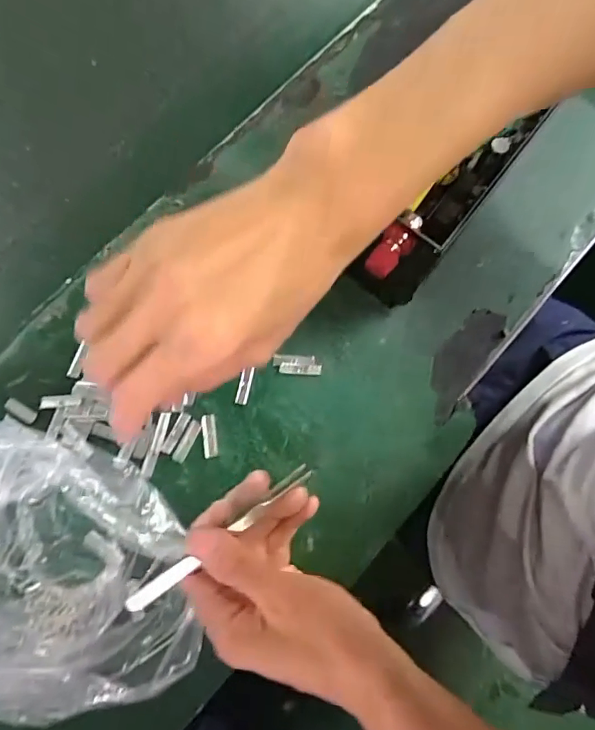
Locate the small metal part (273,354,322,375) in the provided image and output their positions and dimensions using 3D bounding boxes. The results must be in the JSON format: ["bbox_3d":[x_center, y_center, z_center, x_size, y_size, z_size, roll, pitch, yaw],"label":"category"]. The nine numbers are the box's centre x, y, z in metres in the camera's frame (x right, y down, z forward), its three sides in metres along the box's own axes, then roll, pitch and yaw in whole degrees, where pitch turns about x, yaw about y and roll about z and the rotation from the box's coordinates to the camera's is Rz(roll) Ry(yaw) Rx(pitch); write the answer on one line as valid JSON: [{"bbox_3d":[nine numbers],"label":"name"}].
[{"bbox_3d":[0.000,0.000,0.371,0.035,0.004,0.014,3,75,2],"label":"small metal part"}]

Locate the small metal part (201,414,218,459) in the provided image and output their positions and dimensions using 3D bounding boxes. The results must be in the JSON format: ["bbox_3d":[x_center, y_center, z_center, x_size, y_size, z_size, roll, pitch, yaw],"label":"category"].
[{"bbox_3d":[-0.063,0.051,0.357,0.010,0.004,0.030,-8,75,-1],"label":"small metal part"}]

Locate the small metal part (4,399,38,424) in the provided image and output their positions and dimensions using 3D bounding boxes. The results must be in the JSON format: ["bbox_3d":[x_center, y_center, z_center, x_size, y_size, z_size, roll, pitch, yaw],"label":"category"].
[{"bbox_3d":[-0.202,0.034,0.363,0.024,0.006,0.010,30,78,9],"label":"small metal part"}]

